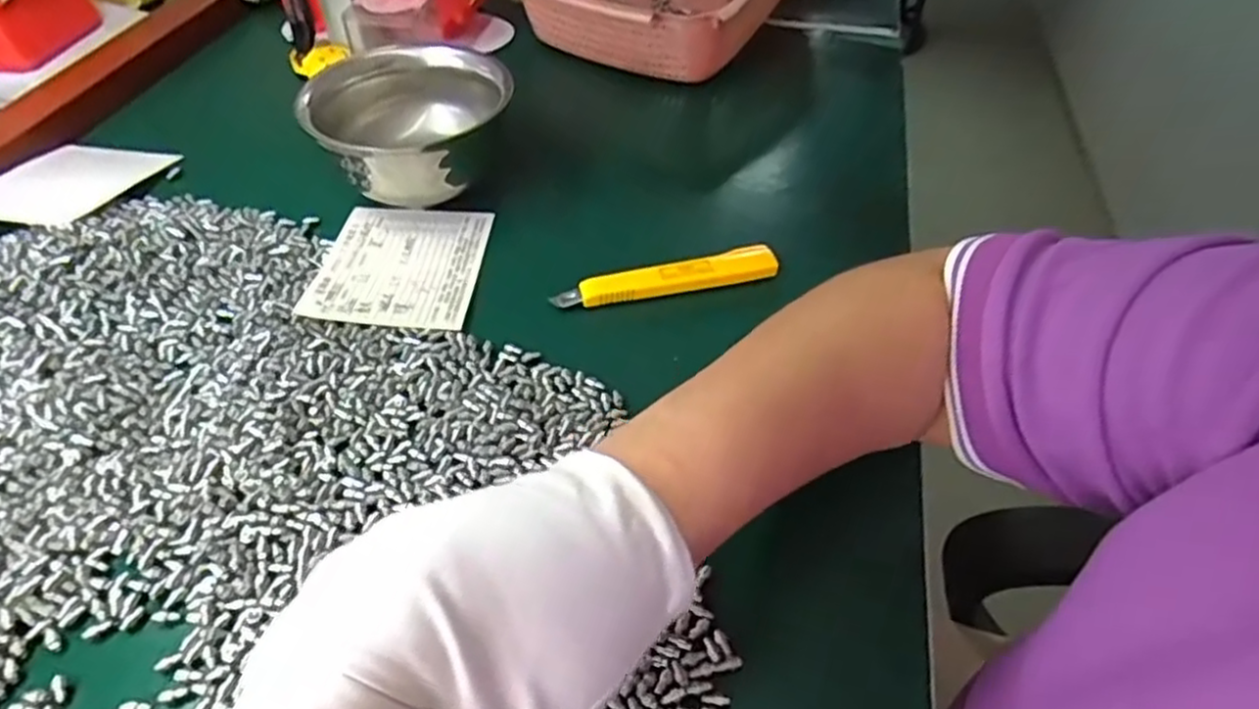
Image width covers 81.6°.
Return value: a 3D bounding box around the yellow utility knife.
[{"bbox_3d":[0.021,-0.044,0.415,0.127,0.011,0.019,-11,49,-10],"label":"yellow utility knife"}]

